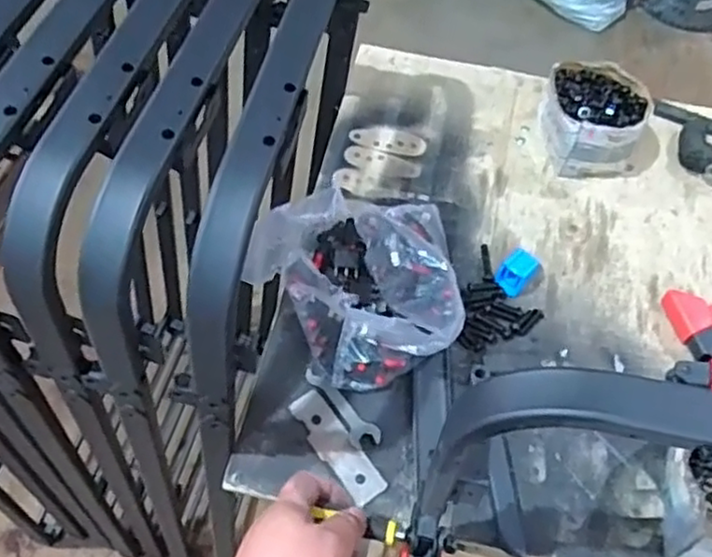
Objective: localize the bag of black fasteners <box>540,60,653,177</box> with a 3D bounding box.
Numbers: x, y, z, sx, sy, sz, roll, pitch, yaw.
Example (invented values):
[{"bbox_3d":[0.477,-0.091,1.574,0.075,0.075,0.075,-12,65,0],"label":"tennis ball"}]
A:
[{"bbox_3d":[0.291,-0.195,0.848,0.114,0.076,0.131,3,57,0],"label":"bag of black fasteners"}]

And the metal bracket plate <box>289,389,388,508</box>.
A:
[{"bbox_3d":[-0.019,0.156,0.651,0.033,0.005,0.117,-31,64,-20],"label":"metal bracket plate"}]

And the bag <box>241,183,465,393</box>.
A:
[{"bbox_3d":[0.031,-0.010,0.701,0.192,0.115,0.219,40,64,21],"label":"bag"}]

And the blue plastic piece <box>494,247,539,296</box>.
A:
[{"bbox_3d":[0.172,-0.005,0.751,0.031,0.035,0.039,36,63,19],"label":"blue plastic piece"}]

